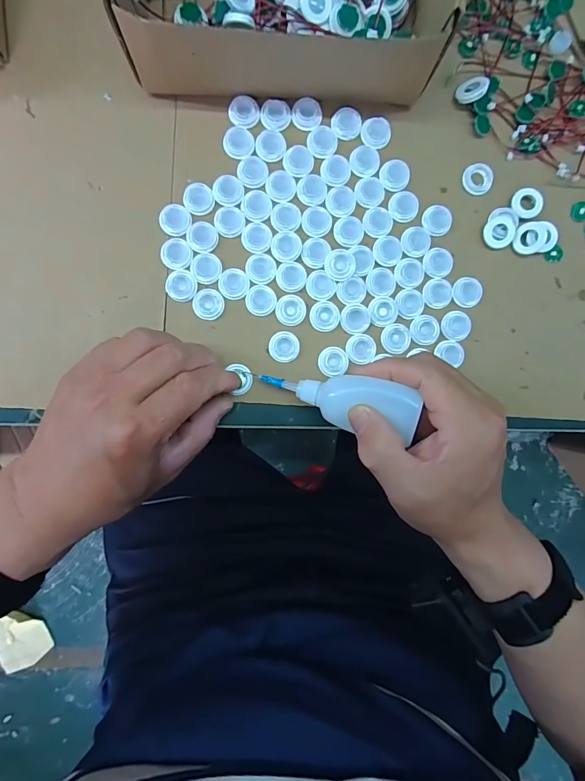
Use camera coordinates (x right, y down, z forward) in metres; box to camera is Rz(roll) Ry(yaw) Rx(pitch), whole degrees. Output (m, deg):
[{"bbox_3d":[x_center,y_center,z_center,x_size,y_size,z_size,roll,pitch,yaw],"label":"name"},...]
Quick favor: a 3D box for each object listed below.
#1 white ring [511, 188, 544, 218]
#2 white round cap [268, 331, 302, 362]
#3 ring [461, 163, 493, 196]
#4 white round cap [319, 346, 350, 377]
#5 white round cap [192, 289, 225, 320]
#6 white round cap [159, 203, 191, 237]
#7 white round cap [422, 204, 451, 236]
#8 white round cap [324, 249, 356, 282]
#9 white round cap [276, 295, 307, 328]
[{"bbox_3d":[0.180,-0.143,0.297,0.024,0.008,0.022,0,91,-4],"label":"white ring"},{"bbox_3d":[-0.006,-0.033,0.290,0.022,0.004,0.023,0,91,-4],"label":"white round cap"},{"bbox_3d":[0.143,-0.162,0.298,0.021,0.005,0.022,0,91,-4],"label":"ring"},{"bbox_3d":[0.031,-0.022,0.291,0.023,0.004,0.022,0,91,-4],"label":"white round cap"},{"bbox_3d":[-0.062,-0.064,0.287,0.023,0.004,0.022,0,91,-4],"label":"white round cap"},{"bbox_3d":[-0.086,-0.125,0.283,0.022,0.004,0.022,0,91,-4],"label":"white round cap"},{"bbox_3d":[0.110,-0.129,0.293,0.022,0.004,0.022,0,91,-4],"label":"white round cap"},{"bbox_3d":[0.035,-0.093,0.288,0.022,0.007,0.022,0,91,-4],"label":"white round cap"},{"bbox_3d":[-0.001,-0.060,0.289,0.022,0.004,0.023,0,91,-4],"label":"white round cap"}]

